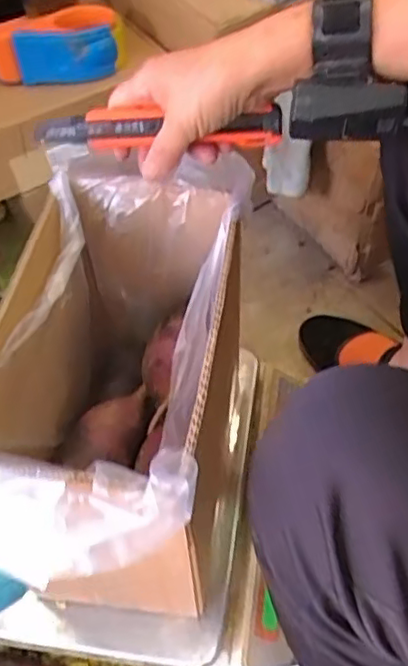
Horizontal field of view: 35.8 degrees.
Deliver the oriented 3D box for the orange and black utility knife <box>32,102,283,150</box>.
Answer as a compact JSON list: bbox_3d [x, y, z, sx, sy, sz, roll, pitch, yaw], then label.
[{"bbox_3d":[-0.034,-0.153,0.465,0.181,0.032,0.021,1,54,7],"label":"orange and black utility knife"}]

